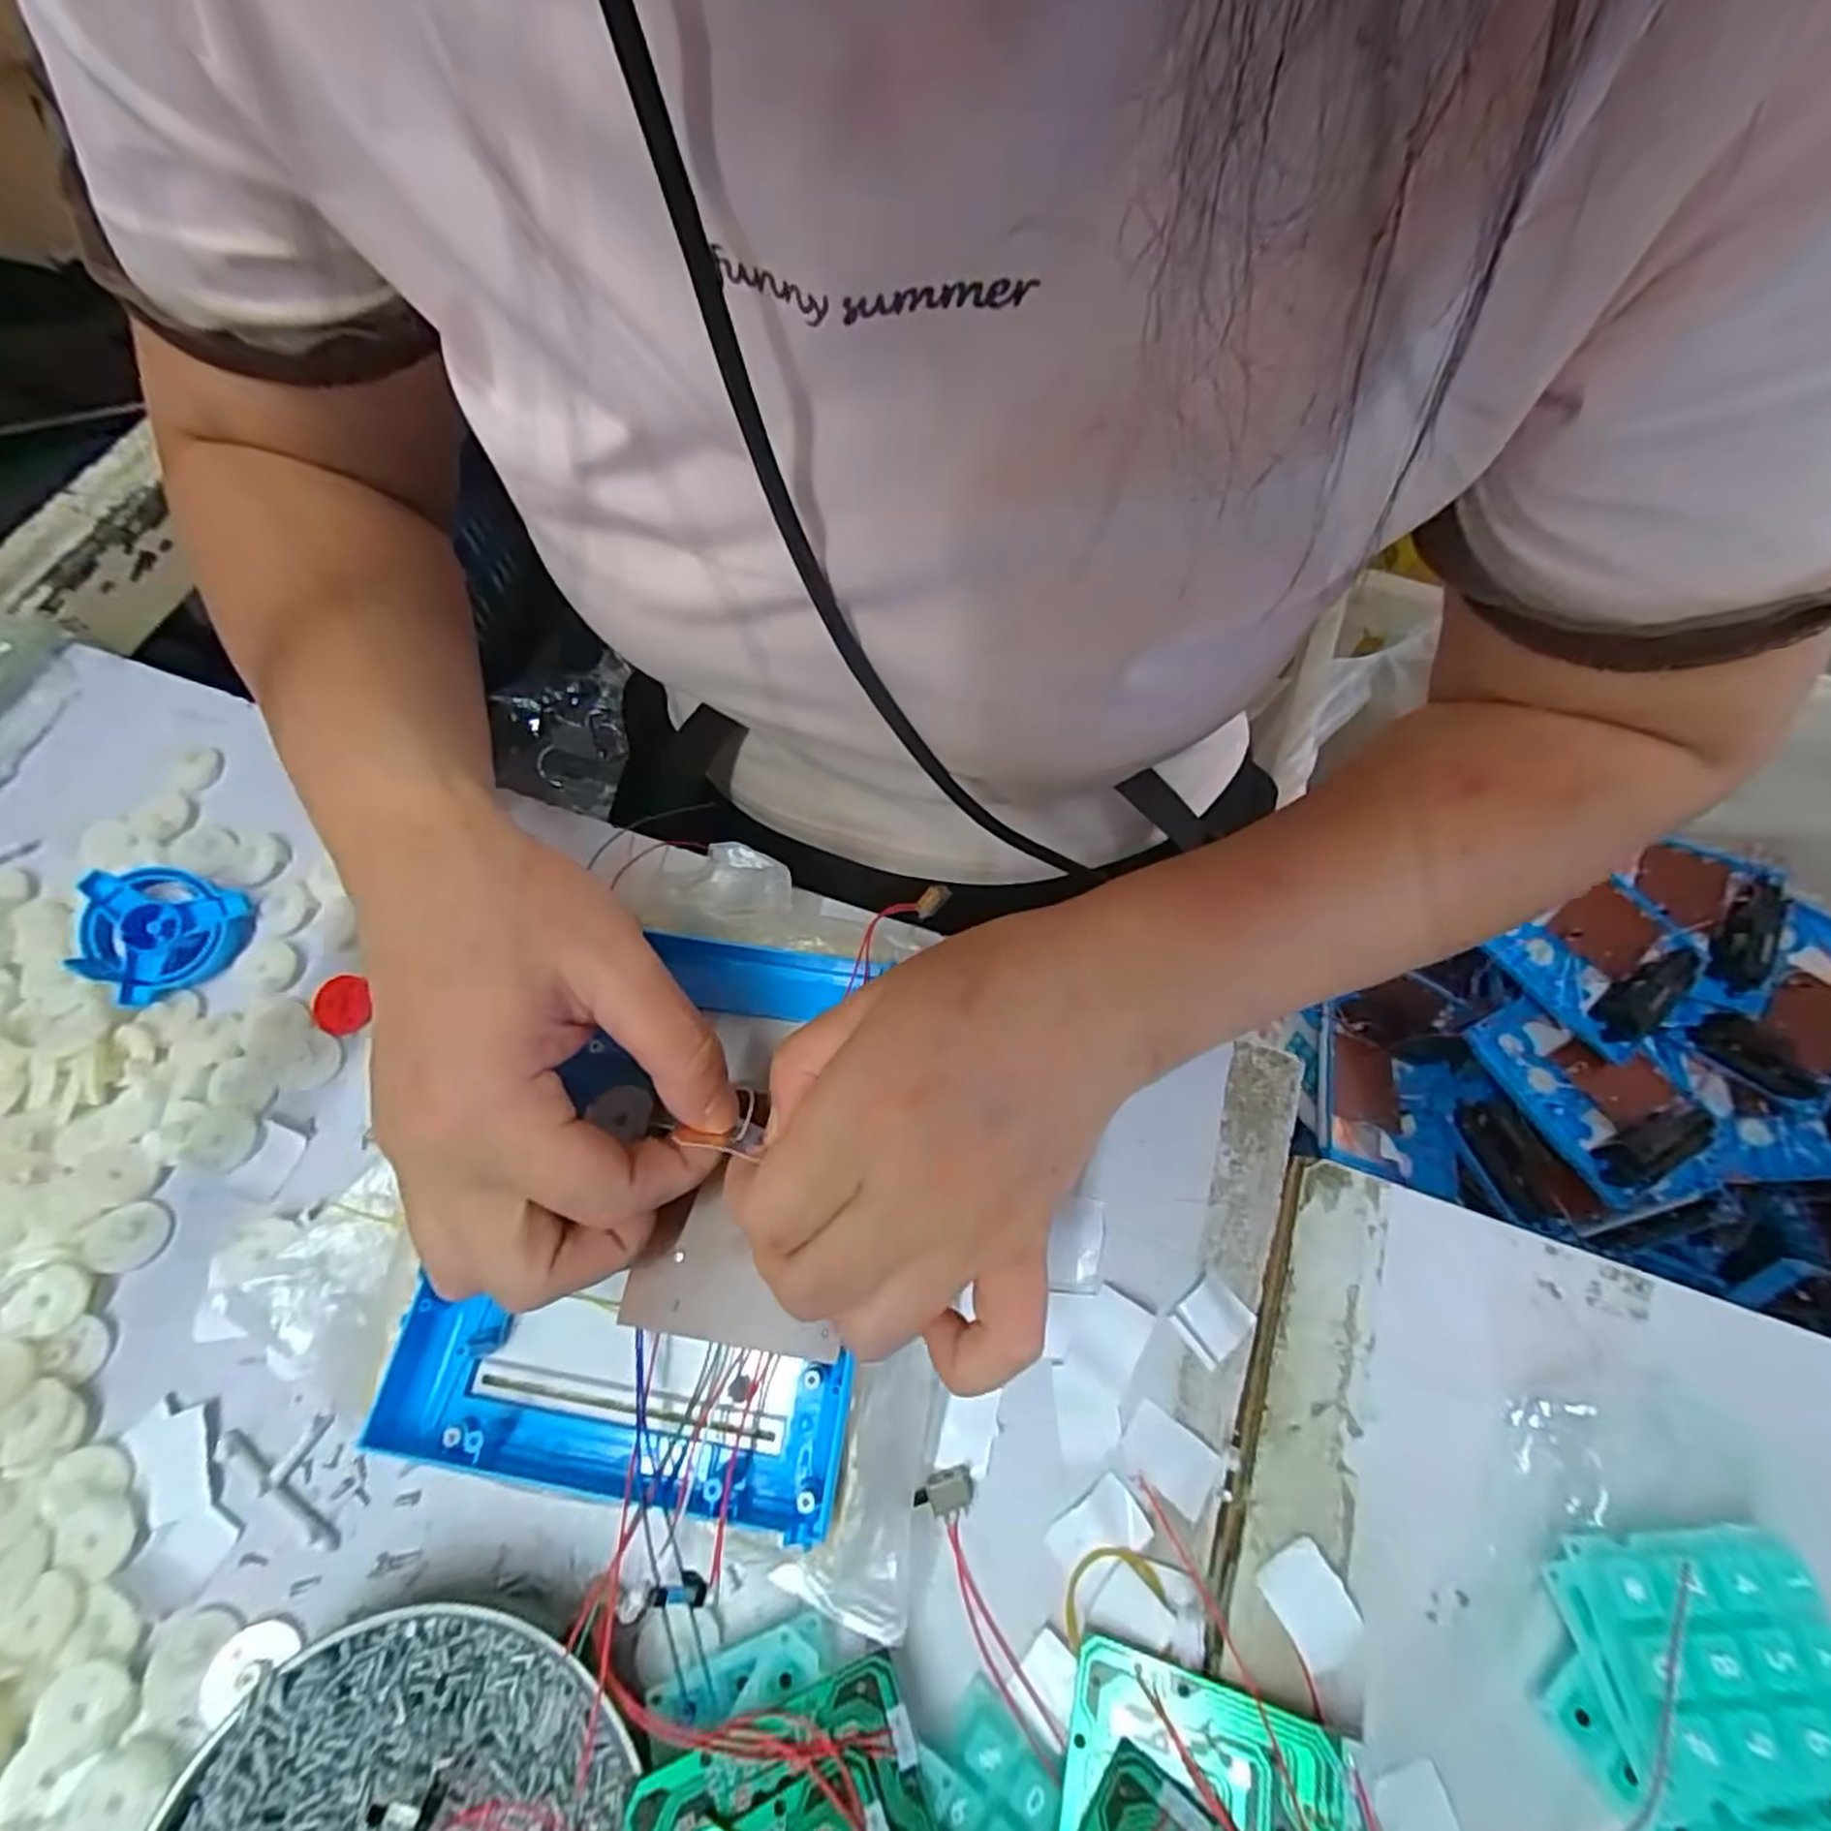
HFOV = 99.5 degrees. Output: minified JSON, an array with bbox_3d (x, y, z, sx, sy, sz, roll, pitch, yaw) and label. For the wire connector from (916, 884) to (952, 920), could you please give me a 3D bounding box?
[{"bbox_3d":[0.007,-0.005,0.298,0.014,0.008,0.007,-39,70,-16],"label":"wire connector"}]

